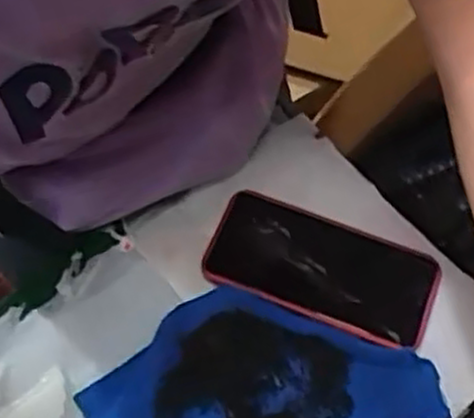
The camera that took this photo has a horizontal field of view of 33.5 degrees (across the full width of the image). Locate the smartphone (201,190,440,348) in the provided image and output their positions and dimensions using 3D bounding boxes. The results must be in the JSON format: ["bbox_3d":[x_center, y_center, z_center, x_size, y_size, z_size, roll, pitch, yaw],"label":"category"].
[{"bbox_3d":[0.062,0.043,0.580,0.163,0.012,0.080,19,65,10],"label":"smartphone"}]

